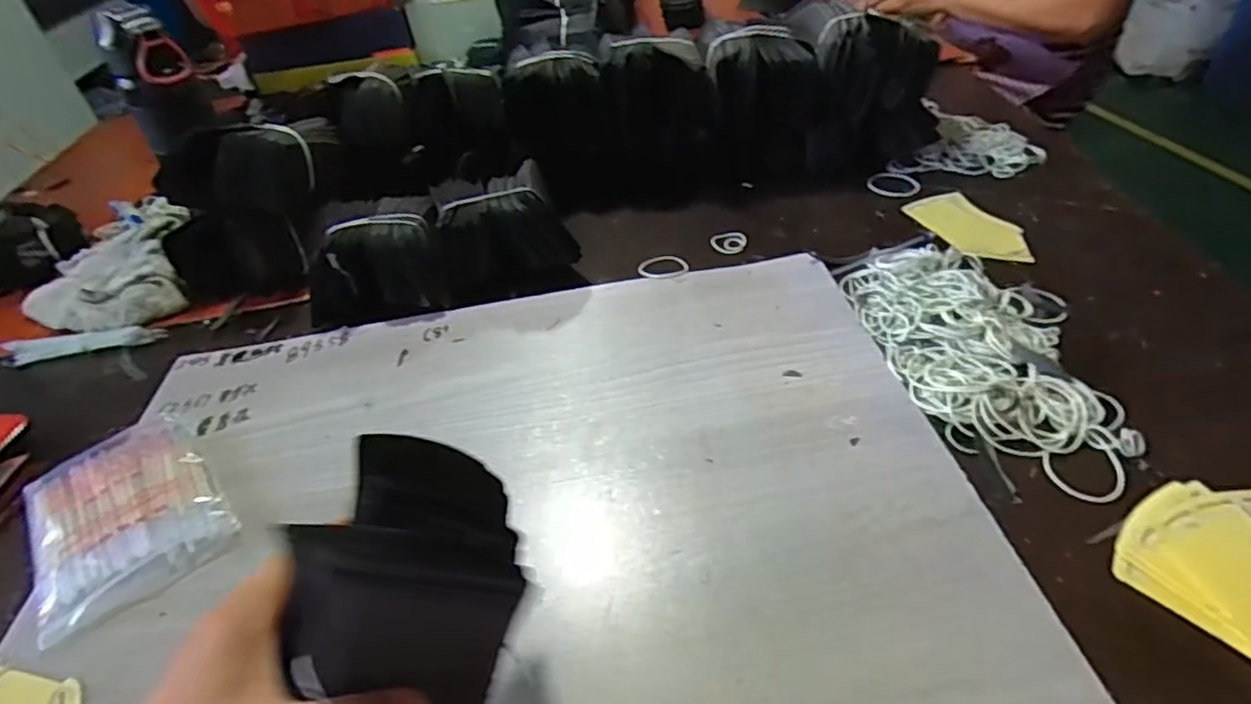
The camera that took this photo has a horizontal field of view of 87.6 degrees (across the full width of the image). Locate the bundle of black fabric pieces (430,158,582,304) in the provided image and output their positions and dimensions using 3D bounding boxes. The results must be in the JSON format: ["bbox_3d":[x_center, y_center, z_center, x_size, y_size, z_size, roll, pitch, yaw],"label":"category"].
[{"bbox_3d":[-0.130,-0.126,0.689,0.144,0.070,0.120,-12,41,-5],"label":"bundle of black fabric pieces"}]

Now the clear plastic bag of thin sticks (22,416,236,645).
[{"bbox_3d":[-0.374,0.111,0.481,0.117,0.018,0.178,-34,47,-27],"label":"clear plastic bag of thin sticks"}]

